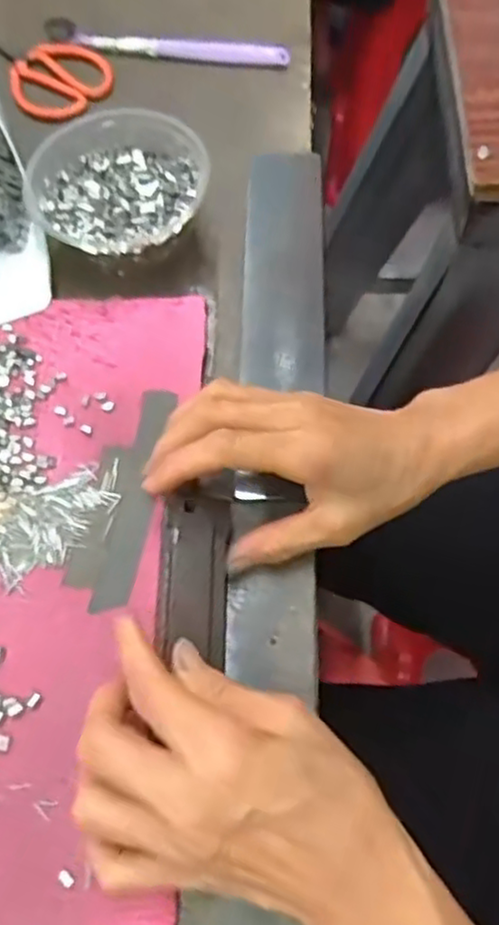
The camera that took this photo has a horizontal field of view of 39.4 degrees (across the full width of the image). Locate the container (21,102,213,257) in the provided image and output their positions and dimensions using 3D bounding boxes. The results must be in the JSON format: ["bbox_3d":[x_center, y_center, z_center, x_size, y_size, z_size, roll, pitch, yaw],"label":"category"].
[{"bbox_3d":[-0.079,-0.163,0.430,0.101,0.048,0.095,-1,65,1],"label":"container"}]

